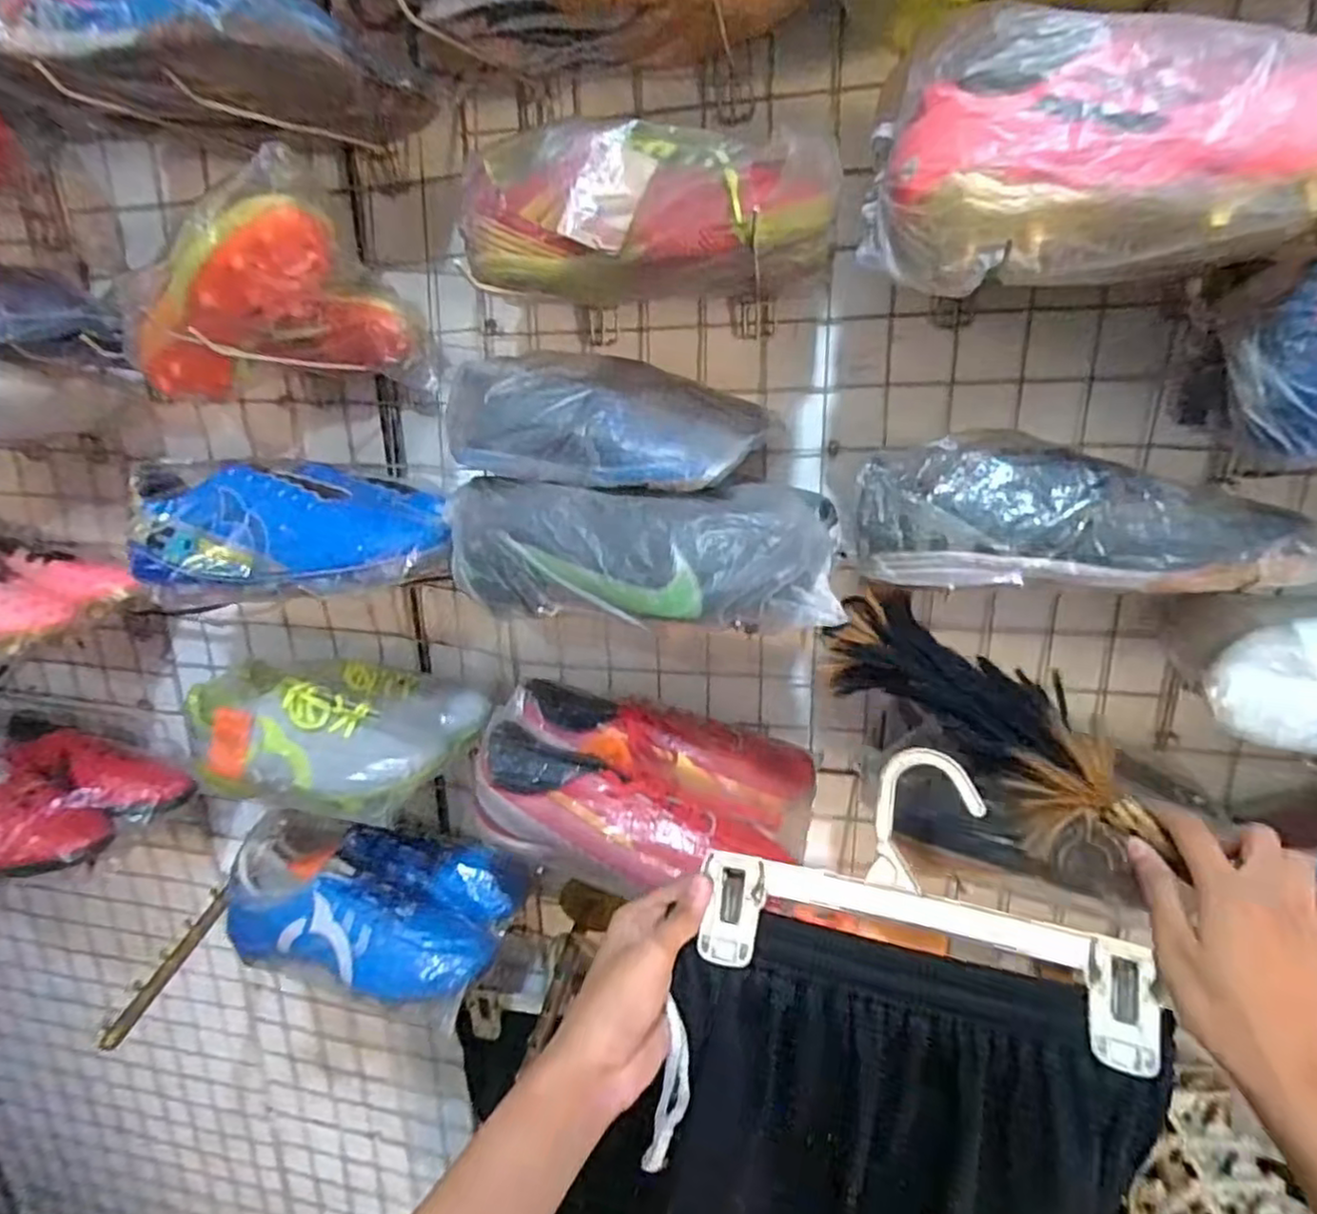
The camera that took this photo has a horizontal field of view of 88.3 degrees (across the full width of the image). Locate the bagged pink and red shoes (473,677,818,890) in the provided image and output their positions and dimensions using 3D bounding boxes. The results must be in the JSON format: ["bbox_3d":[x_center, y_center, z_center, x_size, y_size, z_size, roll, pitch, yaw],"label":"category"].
[{"bbox_3d":[-0.009,0.134,0.546,0.264,0.085,0.161,1,18,7],"label":"bagged pink and red shoes"}]

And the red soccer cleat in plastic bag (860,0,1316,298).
[{"bbox_3d":[0.255,-0.241,0.355,0.269,0.124,0.074,5,19,18],"label":"red soccer cleat in plastic bag"}]

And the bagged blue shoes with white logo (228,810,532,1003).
[{"bbox_3d":[-0.273,0.273,0.658,0.259,0.090,0.150,3,18,10],"label":"bagged blue shoes with white logo"}]

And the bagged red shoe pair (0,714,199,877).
[{"bbox_3d":[-0.669,0.191,0.732,0.251,0.086,0.162,8,20,26],"label":"bagged red shoe pair"}]

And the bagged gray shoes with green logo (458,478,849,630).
[{"bbox_3d":[-0.006,-0.046,0.496,0.275,0.083,0.119,6,19,20],"label":"bagged gray shoes with green logo"}]

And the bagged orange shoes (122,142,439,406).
[{"bbox_3d":[-0.303,-0.234,0.517,0.197,0.131,0.139,5,19,17],"label":"bagged orange shoes"}]

